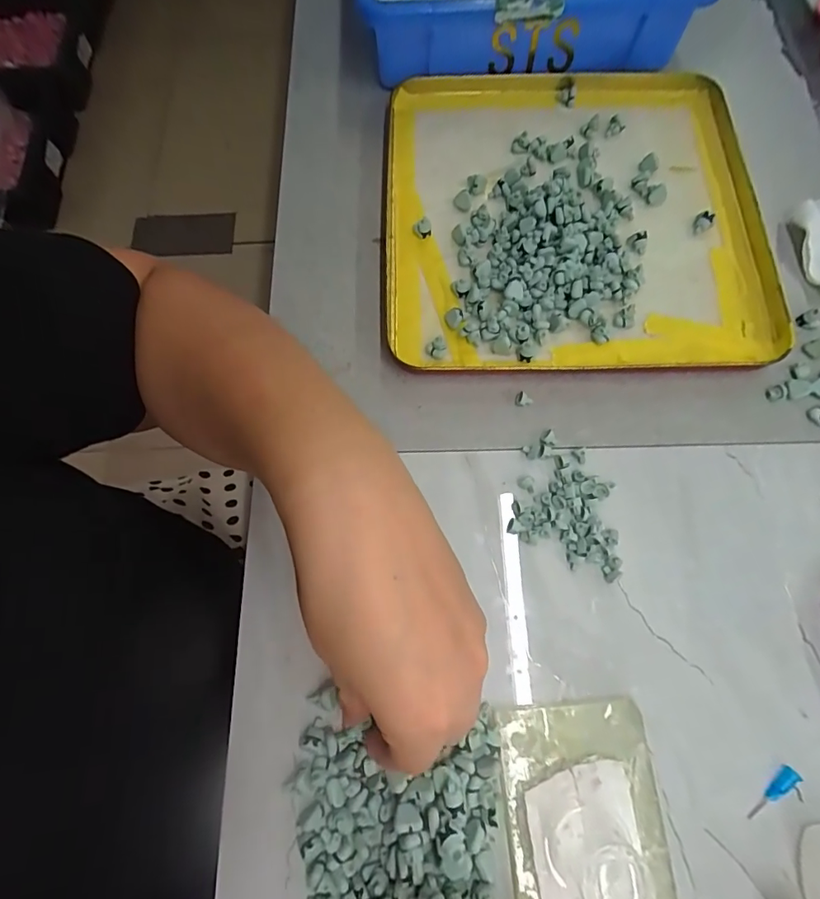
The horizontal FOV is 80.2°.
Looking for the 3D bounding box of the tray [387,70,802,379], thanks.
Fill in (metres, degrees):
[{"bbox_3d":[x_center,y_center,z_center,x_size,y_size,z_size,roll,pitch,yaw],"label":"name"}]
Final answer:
[{"bbox_3d":[0.108,-0.156,0.321,0.242,0.022,0.227,-1,71,2],"label":"tray"}]

